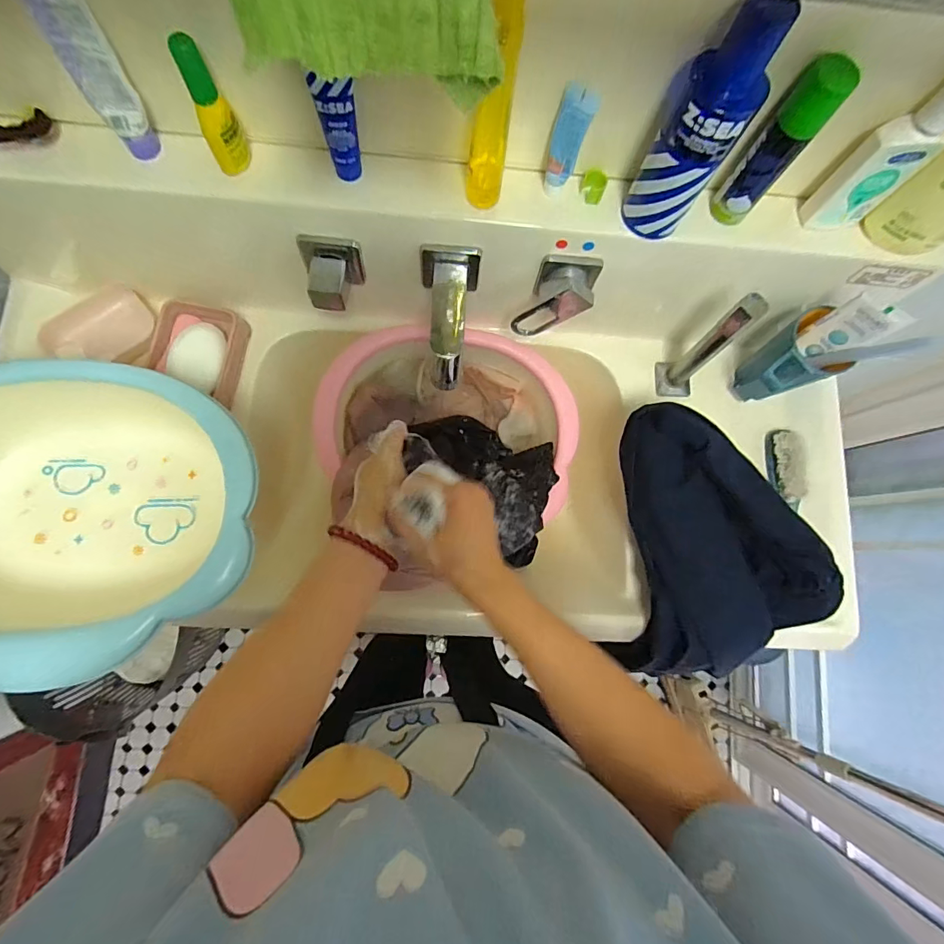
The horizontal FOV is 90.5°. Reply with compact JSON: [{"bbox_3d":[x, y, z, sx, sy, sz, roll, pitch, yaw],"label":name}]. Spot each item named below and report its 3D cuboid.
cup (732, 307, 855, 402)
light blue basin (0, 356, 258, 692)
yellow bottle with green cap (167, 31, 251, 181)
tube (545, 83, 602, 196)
[{"bbox_3d":[0.346,-0.121,0.532,0.071,0.112,0.069,1,81,-5],"label":"cup"},{"bbox_3d":[-0.369,0.048,0.452,0.313,0.136,0.272,3,81,-4],"label":"light blue basin"},{"bbox_3d":[-0.201,-0.278,0.362,0.029,0.095,0.021,-24,84,-8],"label":"yellow bottle with green cap"},{"bbox_3d":[0.079,-0.273,0.390,0.027,0.087,0.022,6,81,-4],"label":"tube"}]

